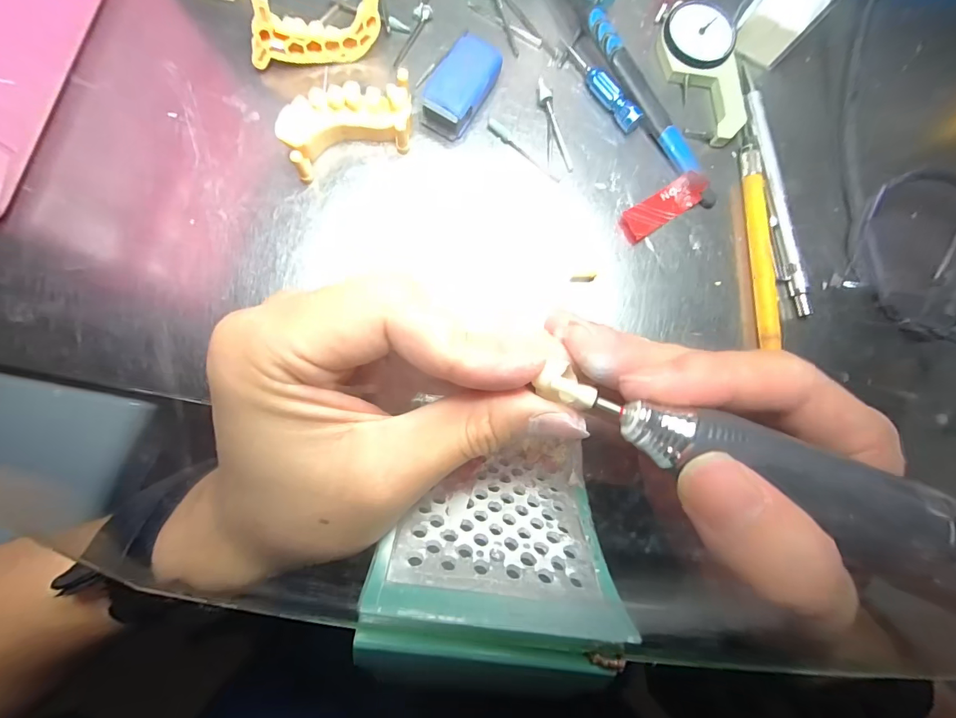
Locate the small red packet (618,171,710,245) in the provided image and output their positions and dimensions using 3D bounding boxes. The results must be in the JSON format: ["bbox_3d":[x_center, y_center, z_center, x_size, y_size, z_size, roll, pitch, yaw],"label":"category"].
[{"bbox_3d":[0.092,-0.076,0.204,0.048,0.008,0.016,-34,87,-9],"label":"small red packet"}]

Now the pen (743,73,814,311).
[{"bbox_3d":[0.153,-0.087,0.210,0.009,0.005,0.131,-5,83,-6],"label":"pen"}]

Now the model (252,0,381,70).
[{"bbox_3d":[-0.075,-0.155,0.188,0.061,0.032,0.015,-11,83,-7],"label":"model"}]

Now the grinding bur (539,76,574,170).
[{"bbox_3d":[0.040,-0.119,0.207,0.006,0.006,0.048,-21,85,-8],"label":"grinding bur"}]

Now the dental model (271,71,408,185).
[{"bbox_3d":[-0.059,-0.108,0.189,0.060,0.020,0.029,-20,85,-8],"label":"dental model"}]

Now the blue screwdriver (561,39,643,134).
[{"bbox_3d":[0.062,-0.143,0.210,0.010,0.010,0.060,-36,87,-9],"label":"blue screwdriver"}]

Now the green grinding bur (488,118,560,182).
[{"bbox_3d":[0.023,-0.104,0.204,0.045,0.004,0.005,39,81,1],"label":"green grinding bur"}]

